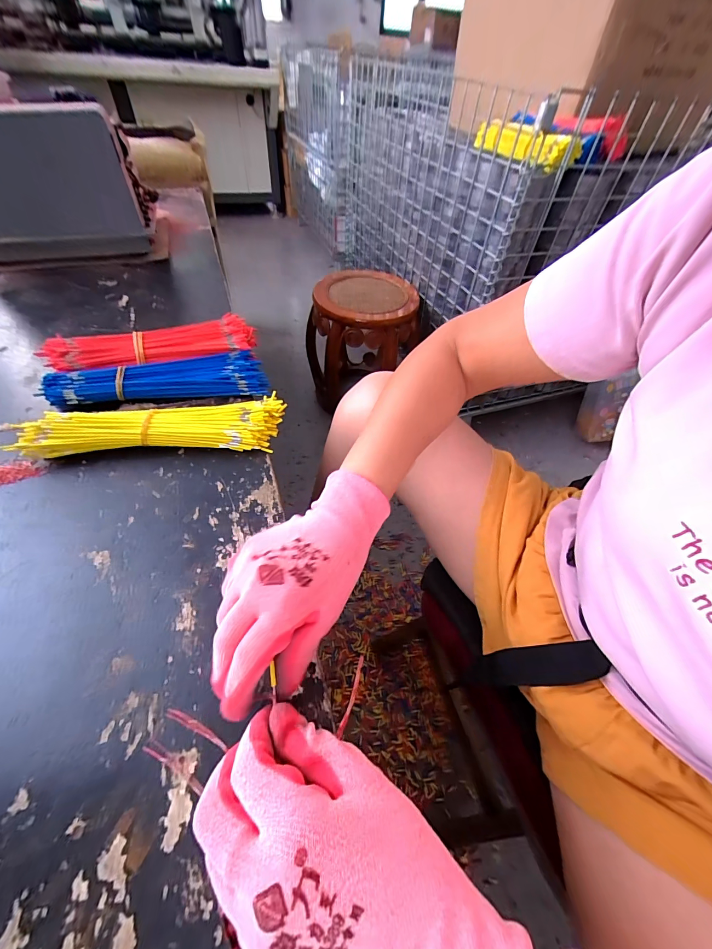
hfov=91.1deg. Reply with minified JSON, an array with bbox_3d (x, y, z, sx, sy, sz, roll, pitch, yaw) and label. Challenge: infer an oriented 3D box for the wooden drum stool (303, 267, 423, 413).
[{"bbox_3d":[0.042,-0.417,1.175,0.322,0.394,0.295,2,51,-3],"label":"wooden drum stool"}]

